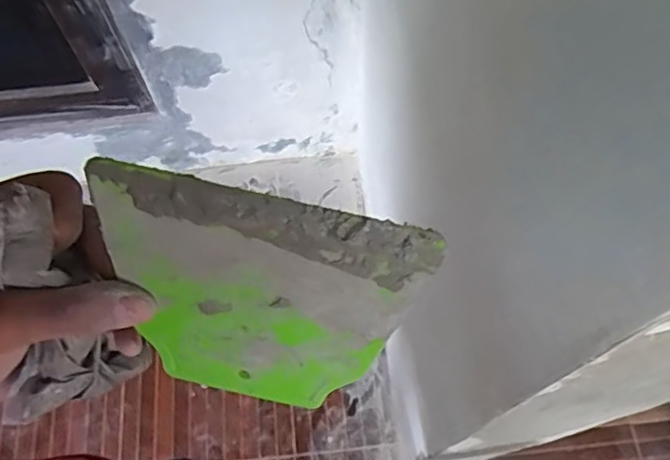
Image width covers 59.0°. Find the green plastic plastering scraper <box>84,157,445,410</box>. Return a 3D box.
[{"bbox_3d":[-0.033,0.030,0.236,0.121,0.104,0.004,13,35,-1],"label":"green plastic plastering scraper"}]

